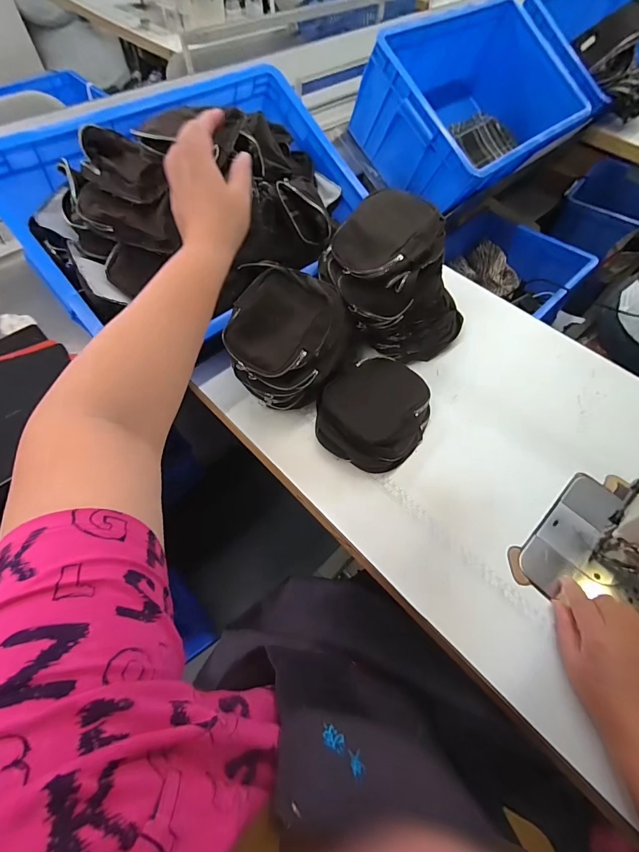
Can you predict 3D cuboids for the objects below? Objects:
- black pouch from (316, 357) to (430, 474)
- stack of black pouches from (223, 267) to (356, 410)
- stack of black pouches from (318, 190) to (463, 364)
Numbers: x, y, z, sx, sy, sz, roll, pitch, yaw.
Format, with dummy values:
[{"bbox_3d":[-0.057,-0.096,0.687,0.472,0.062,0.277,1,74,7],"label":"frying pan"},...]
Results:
[{"bbox_3d":[0.080,-0.019,0.537,0.141,0.049,0.168,39,68,19],"label":"black pouch"},{"bbox_3d":[-0.038,-0.115,0.540,0.143,0.137,0.162,28,64,15],"label":"stack of black pouches"},{"bbox_3d":[0.122,-0.214,0.568,0.229,0.178,0.142,9,61,5],"label":"stack of black pouches"}]

